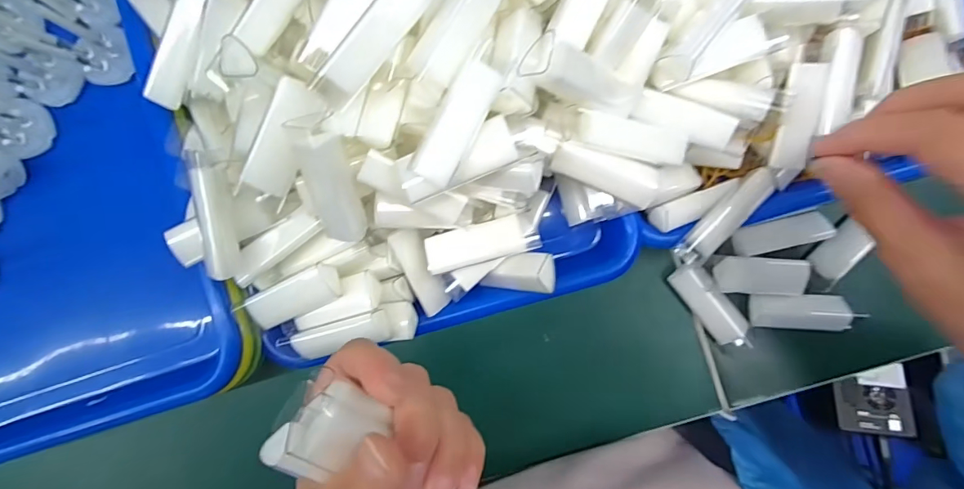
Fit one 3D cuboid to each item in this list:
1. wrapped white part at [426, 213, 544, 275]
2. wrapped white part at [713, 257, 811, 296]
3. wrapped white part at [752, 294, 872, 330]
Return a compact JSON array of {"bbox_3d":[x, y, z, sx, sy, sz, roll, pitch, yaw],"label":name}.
[{"bbox_3d":[0.000,-0.001,0.259,0.061,0.009,0.022,-15,87,3],"label":"wrapped white part"},{"bbox_3d":[0.175,0.020,0.288,0.059,0.016,0.023,3,88,3],"label":"wrapped white part"},{"bbox_3d":[0.205,0.044,0.294,0.061,0.013,0.022,0,88,3],"label":"wrapped white part"}]

